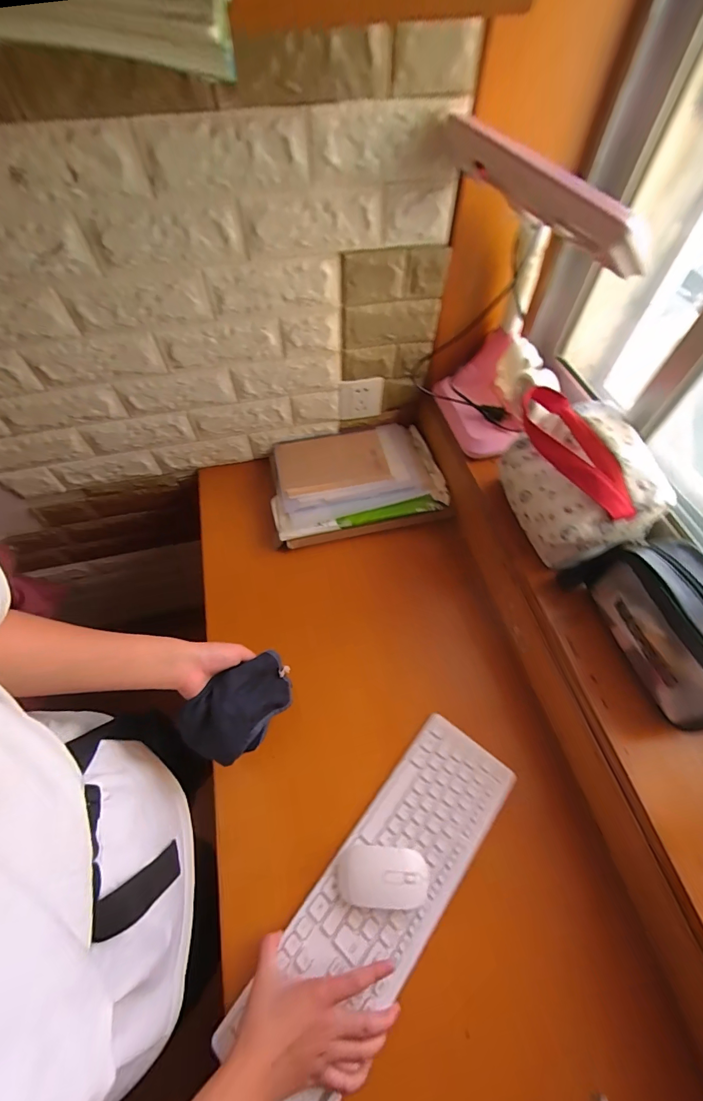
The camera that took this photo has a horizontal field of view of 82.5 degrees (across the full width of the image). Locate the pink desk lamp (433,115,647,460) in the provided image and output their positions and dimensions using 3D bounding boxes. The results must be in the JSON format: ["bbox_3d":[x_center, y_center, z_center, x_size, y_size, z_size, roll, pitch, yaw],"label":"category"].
[{"bbox_3d":[0.237,-0.356,0.607,0.219,0.374,0.205,1,59,1],"label":"pink desk lamp"}]

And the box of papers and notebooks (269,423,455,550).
[{"bbox_3d":[0.008,-0.146,0.808,0.333,0.052,0.238,-11,59,-5],"label":"box of papers and notebooks"}]

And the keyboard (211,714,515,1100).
[{"bbox_3d":[0.038,0.415,0.490,0.128,0.018,0.426,35,64,20],"label":"keyboard"}]

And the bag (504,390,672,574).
[{"bbox_3d":[0.325,-0.113,0.584,0.158,0.122,0.231,-9,59,-4],"label":"bag"}]

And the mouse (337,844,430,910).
[{"bbox_3d":[0.039,0.396,0.488,0.108,0.025,0.057,0,59,1],"label":"mouse"}]

